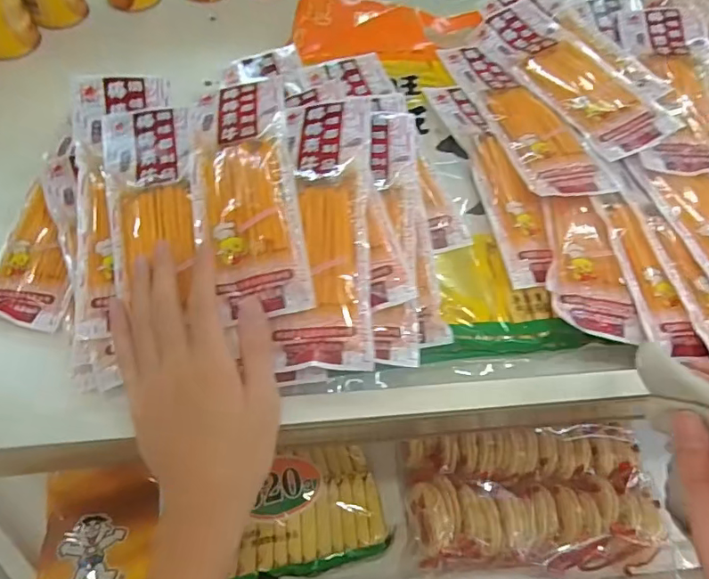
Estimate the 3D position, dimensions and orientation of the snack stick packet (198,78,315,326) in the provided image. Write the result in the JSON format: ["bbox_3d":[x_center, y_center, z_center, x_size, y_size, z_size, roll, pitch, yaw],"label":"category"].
[{"bbox_3d":[-0.084,-0.085,0.392,0.073,0.025,0.223,-7,61,-8],"label":"snack stick packet"}]

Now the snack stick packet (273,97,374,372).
[{"bbox_3d":[-0.021,-0.053,0.381,0.065,0.021,0.227,-1,71,3],"label":"snack stick packet"}]

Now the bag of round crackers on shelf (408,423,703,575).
[{"bbox_3d":[0.206,0.231,0.567,0.278,0.061,0.153,0,61,-4],"label":"bag of round crackers on shelf"}]

